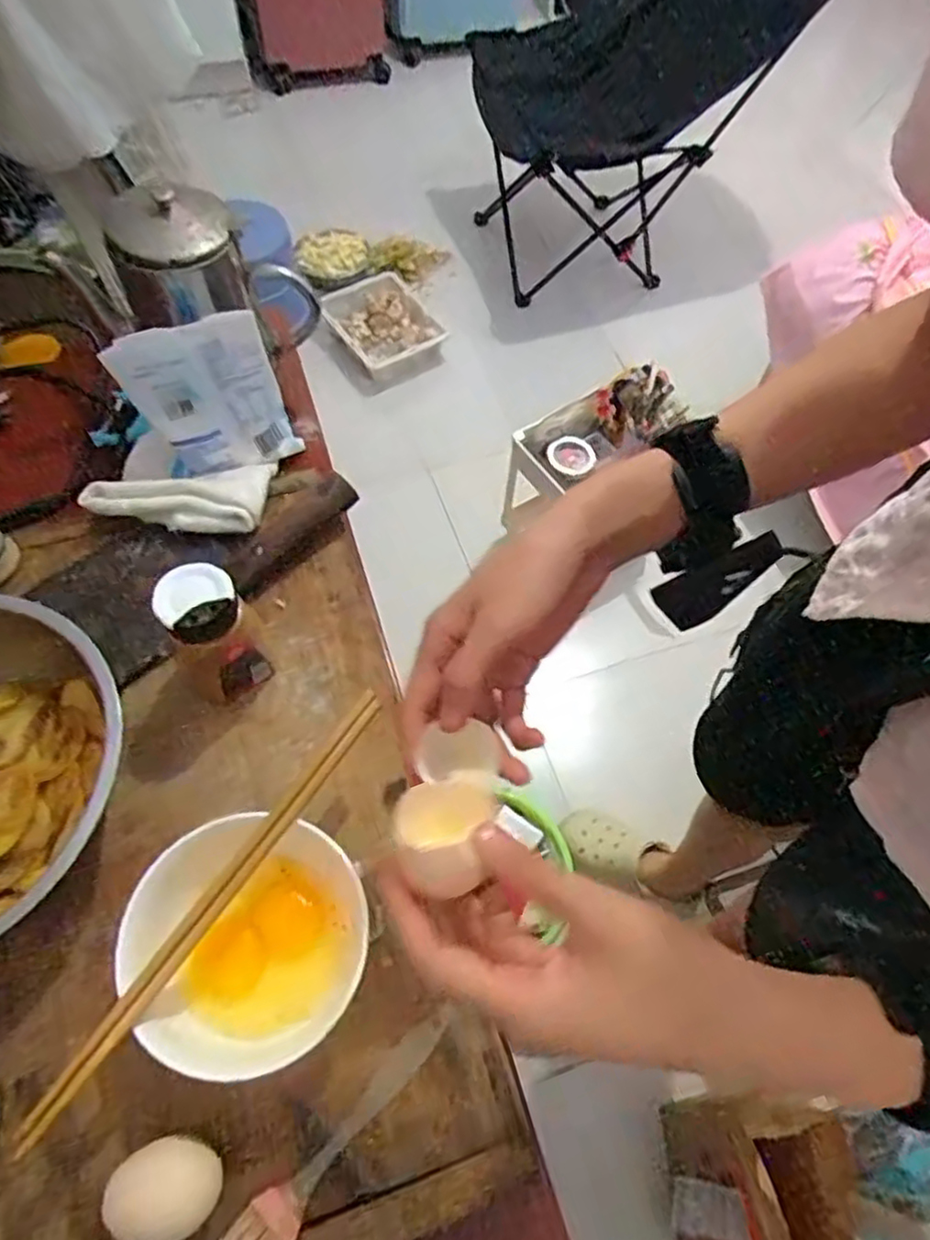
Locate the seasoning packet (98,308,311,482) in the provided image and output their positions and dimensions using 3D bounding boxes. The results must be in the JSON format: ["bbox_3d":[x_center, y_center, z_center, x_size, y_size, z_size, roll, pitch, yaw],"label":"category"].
[{"bbox_3d":[-0.204,-0.174,0.562,0.116,0.135,0.046,-17,63,-12],"label":"seasoning packet"}]

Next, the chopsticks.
[{"bbox_3d":[-0.127,0.142,0.372,0.011,0.009,0.260,31,64,14],"label":"chopsticks"}]

